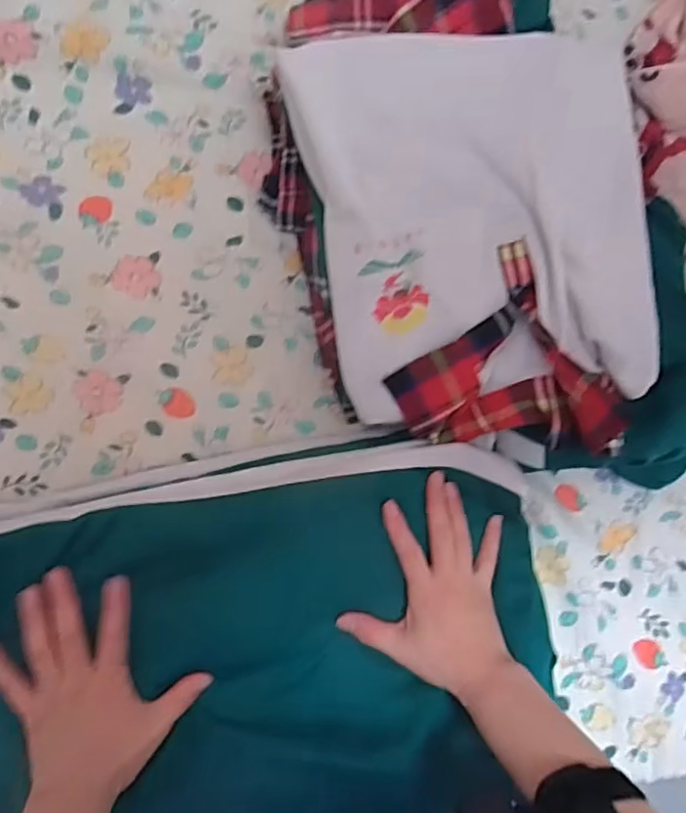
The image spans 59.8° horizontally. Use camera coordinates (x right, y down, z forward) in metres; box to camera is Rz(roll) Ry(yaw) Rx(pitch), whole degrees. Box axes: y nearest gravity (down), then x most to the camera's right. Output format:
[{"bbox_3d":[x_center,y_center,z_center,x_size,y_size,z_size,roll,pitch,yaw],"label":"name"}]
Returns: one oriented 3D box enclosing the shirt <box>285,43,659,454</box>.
[{"bbox_3d":[0.109,-0.122,0.467,0.262,0.087,0.293,-4,85,-8],"label":"shirt"}]

